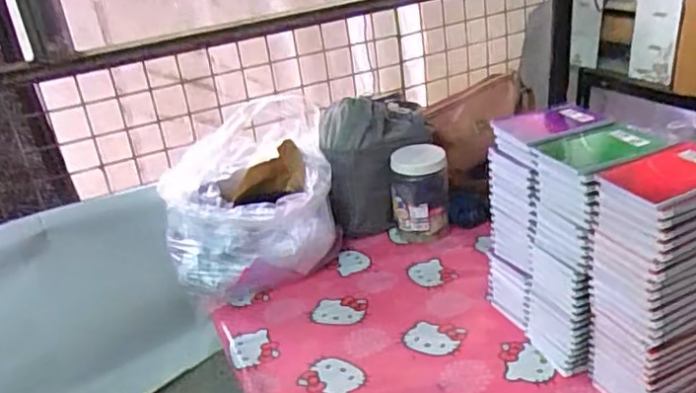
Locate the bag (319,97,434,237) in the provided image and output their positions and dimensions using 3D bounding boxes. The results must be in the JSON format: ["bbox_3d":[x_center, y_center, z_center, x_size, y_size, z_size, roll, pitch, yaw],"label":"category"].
[{"bbox_3d":[0.061,-0.054,1.139,0.210,0.247,0.110,-16,27,-17],"label":"bag"}]

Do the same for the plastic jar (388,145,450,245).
[{"bbox_3d":[0.130,-0.003,1.117,0.099,0.163,0.084,-6,25,4],"label":"plastic jar"}]

